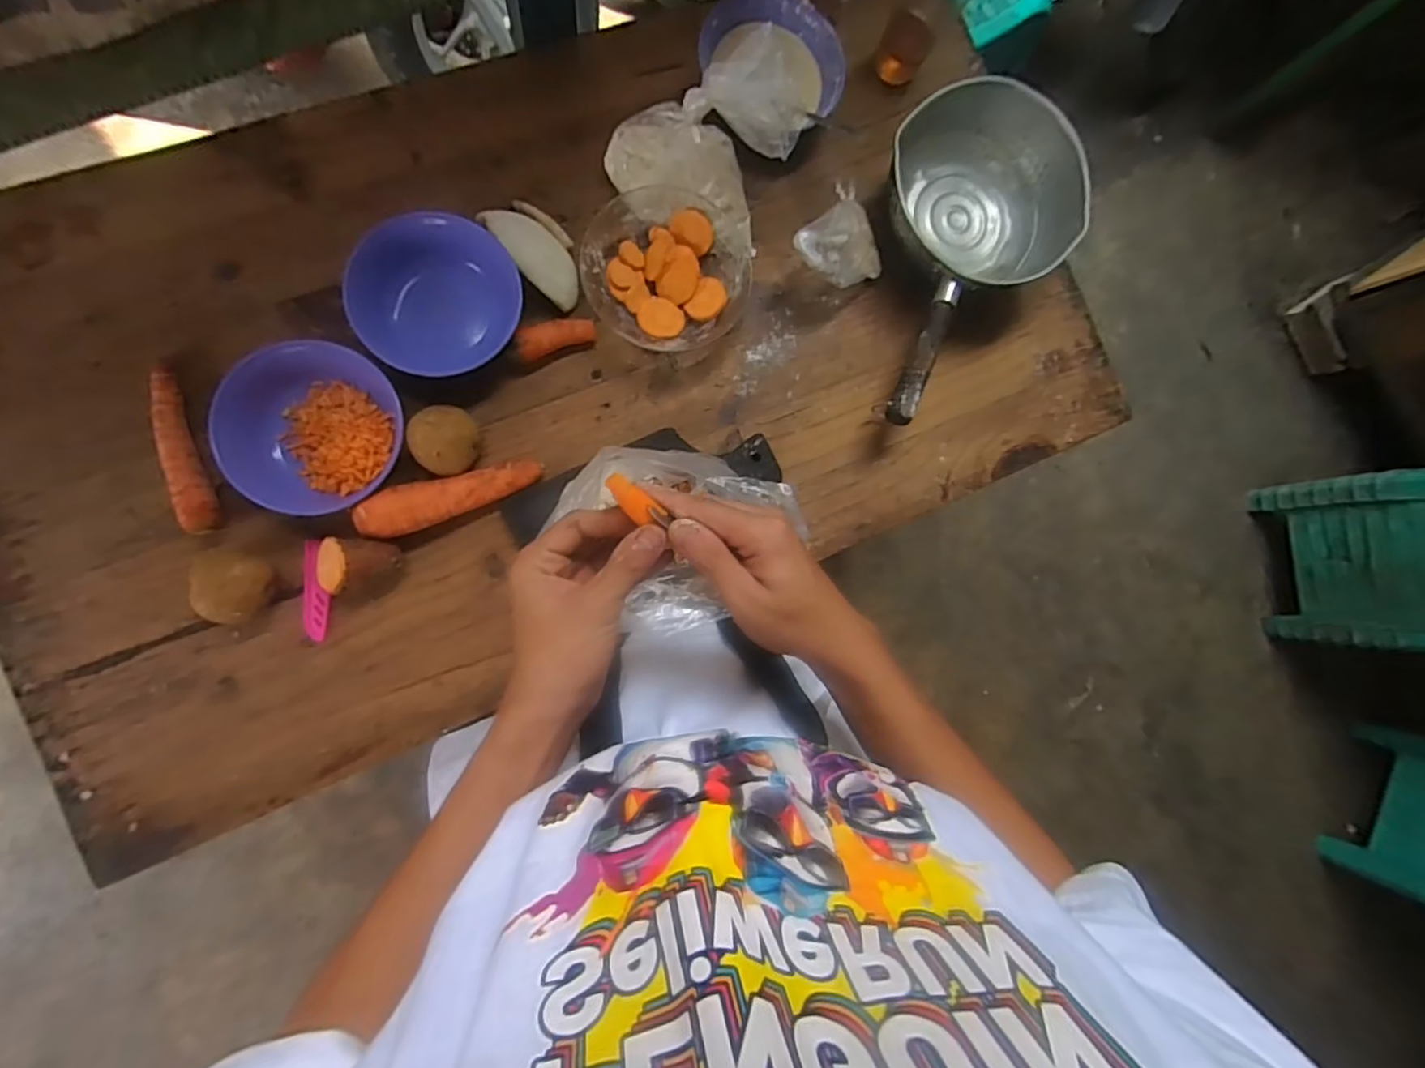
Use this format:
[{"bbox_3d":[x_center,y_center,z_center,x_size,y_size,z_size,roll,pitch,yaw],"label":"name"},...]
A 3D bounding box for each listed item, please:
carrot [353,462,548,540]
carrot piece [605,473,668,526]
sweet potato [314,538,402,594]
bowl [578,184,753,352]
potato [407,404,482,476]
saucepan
[{"bbox_3d":[-0.233,-0.033,0.555,0.157,0.046,0.041,-17,92,-9],"label":"carrot"},{"bbox_3d":[-0.043,-0.019,0.338,0.036,0.008,0.015,39,84,-18],"label":"carrot piece"},{"bbox_3d":[-0.311,0.028,0.534,0.068,0.043,0.046,4,89,-9],"label":"sweet potato"},{"bbox_3d":[-0.046,-0.259,0.610,0.157,0.044,0.153,0,90,-9],"label":"bowl"},{"bbox_3d":[-0.239,-0.084,0.546,0.054,0.046,0.062,-2,90,-9],"label":"potato"},{"bbox_3d":[0.262,-0.291,0.639,0.199,0.097,0.394,28,72,-8],"label":"saucepan"}]

